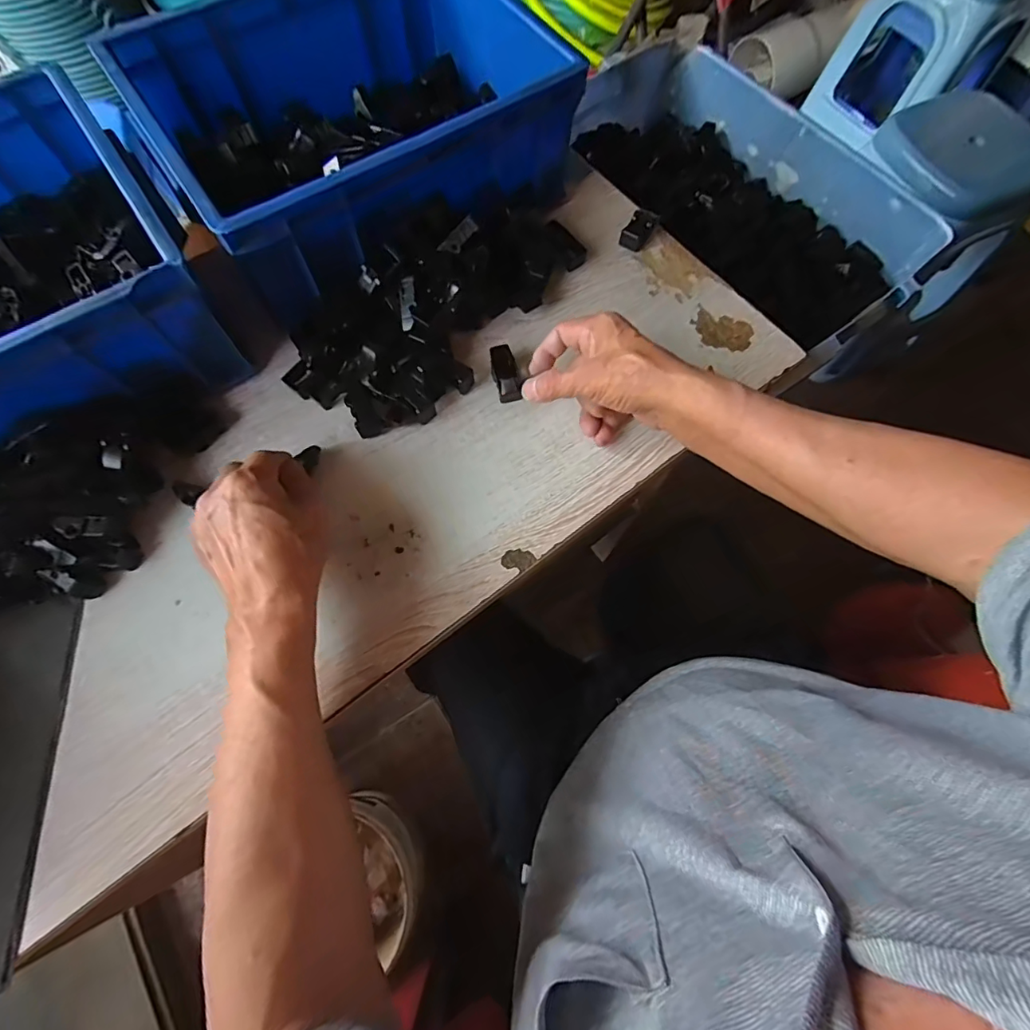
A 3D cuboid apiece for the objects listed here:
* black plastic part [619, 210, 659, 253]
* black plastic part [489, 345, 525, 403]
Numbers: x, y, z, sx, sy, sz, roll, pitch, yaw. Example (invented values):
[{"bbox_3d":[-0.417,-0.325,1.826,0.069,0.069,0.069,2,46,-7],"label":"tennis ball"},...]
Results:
[{"bbox_3d":[0.127,-0.292,0.503,0.024,0.017,0.043,32,73,9],"label":"black plastic part"},{"bbox_3d":[-0.008,-0.129,0.452,0.022,0.012,0.051,-14,92,-6],"label":"black plastic part"}]

